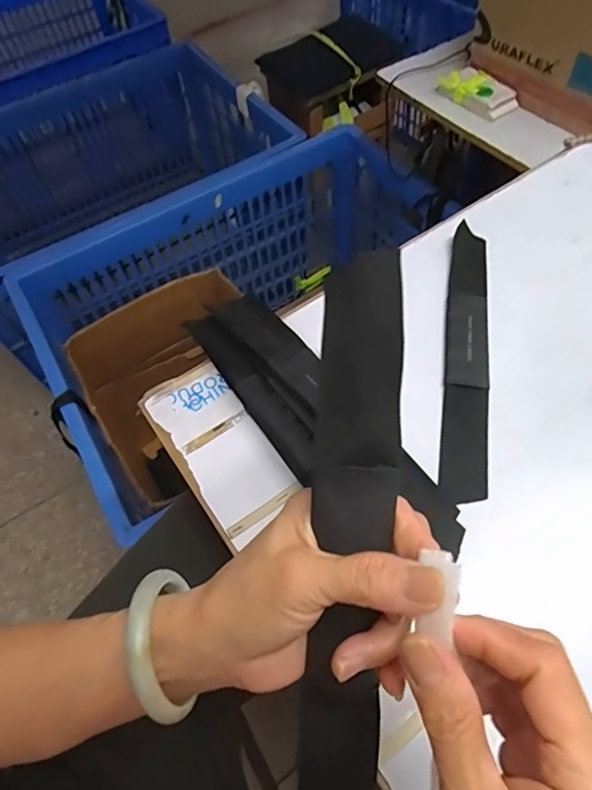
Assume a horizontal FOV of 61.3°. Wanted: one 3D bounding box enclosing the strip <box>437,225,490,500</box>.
[{"bbox_3d":[0.160,-0.043,0.467,0.039,0.004,0.296,7,61,10],"label":"strip"}]

